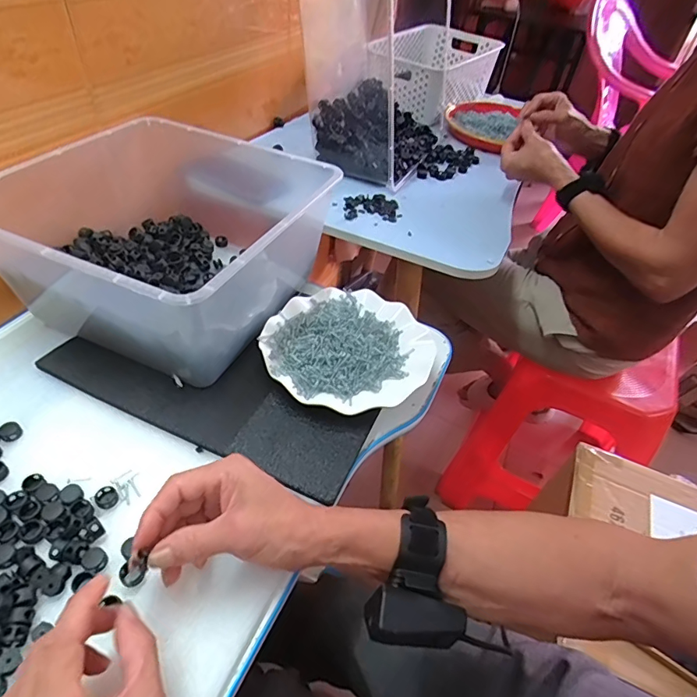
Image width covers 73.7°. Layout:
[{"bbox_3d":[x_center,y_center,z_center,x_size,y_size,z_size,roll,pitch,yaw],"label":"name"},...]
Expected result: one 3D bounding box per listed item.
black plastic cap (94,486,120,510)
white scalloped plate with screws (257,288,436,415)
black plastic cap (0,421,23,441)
[{"bbox_3d":[-0.203,0.125,0.391,0.016,0.010,0.018,16,46,8],"label":"black plastic cap"},{"bbox_3d":[0.002,-0.005,0.509,0.178,0.023,0.173,4,45,-4],"label":"white scalloped plate with screws"},{"bbox_3d":[-0.309,0.076,0.425,0.019,0.006,0.017,31,50,21],"label":"black plastic cap"}]

